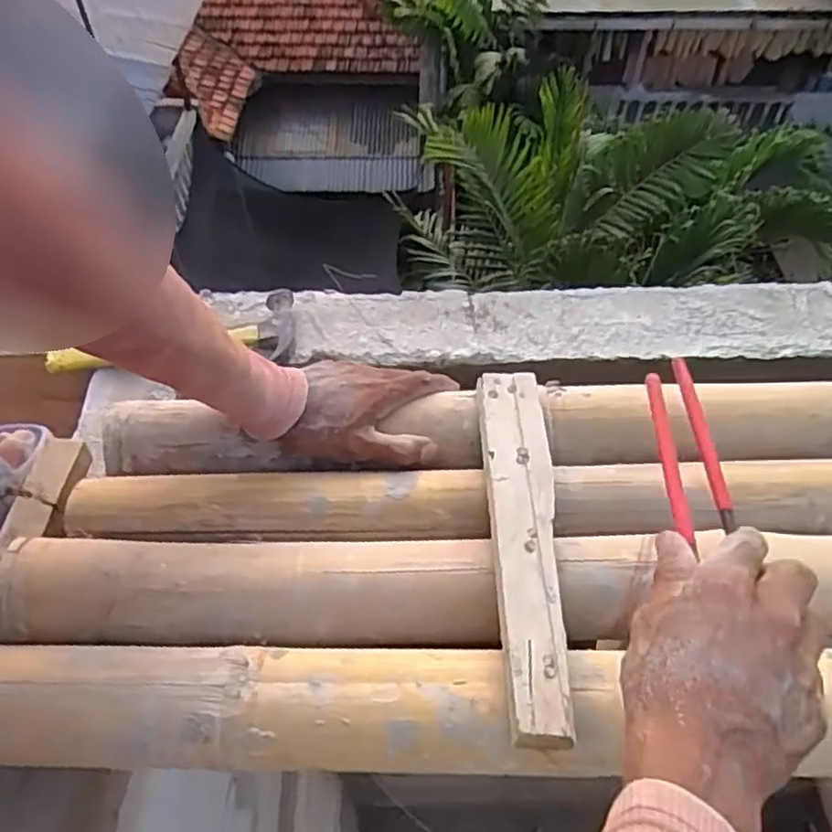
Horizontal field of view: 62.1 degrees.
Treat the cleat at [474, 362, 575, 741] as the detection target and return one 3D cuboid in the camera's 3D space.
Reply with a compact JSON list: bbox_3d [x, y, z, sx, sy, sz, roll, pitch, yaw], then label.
[{"bbox_3d":[0.073,0.074,0.468,0.046,0.025,0.274,-1,52,0],"label":"cleat"}]

